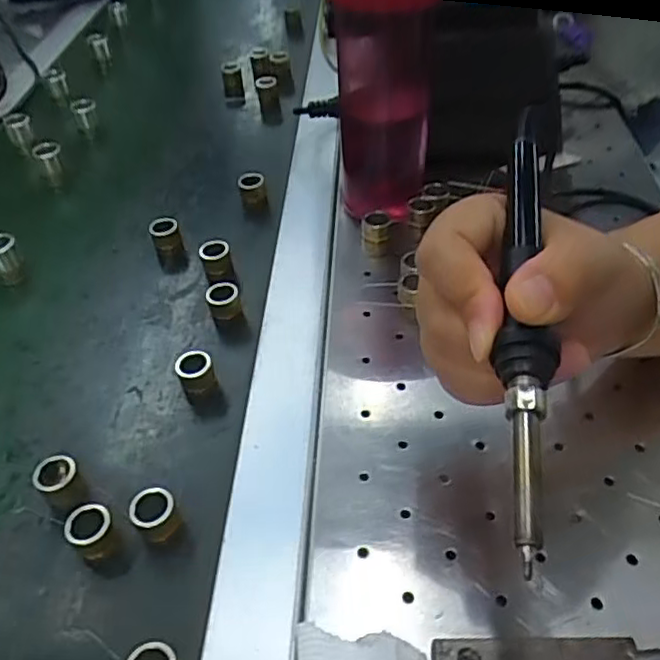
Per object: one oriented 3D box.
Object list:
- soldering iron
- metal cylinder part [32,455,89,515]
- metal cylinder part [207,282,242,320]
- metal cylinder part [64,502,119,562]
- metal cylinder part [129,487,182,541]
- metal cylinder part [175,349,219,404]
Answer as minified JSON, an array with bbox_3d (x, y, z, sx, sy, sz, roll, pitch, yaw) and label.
[{"bbox_3d":[0.072,-0.020,0.238,0.018,0.025,0.204,5,53,11],"label":"soldering iron"},{"bbox_3d":[-0.134,0.076,0.318,0.020,0.021,0.018,-36,51,-28],"label":"metal cylinder part"},{"bbox_3d":[-0.068,-0.017,0.415,0.020,0.024,0.021,-18,44,-13],"label":"metal cylinder part"},{"bbox_3d":[-0.109,0.096,0.297,0.019,0.022,0.021,-30,48,-23],"label":"metal cylinder part"},{"bbox_3d":[-0.082,0.088,0.302,0.019,0.020,0.019,-3,43,3],"label":"metal cylinder part"},{"bbox_3d":[-0.076,0.026,0.367,0.020,0.024,0.022,-16,44,-11],"label":"metal cylinder part"}]

